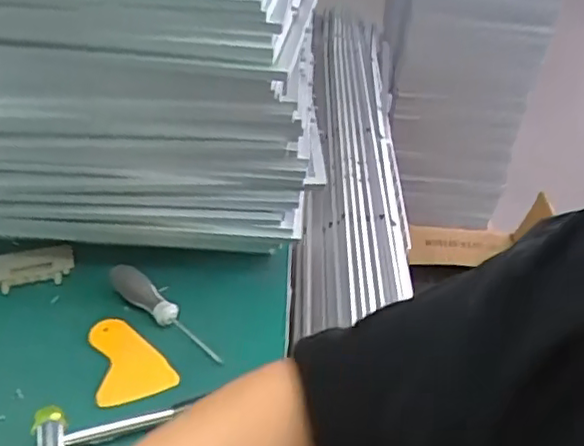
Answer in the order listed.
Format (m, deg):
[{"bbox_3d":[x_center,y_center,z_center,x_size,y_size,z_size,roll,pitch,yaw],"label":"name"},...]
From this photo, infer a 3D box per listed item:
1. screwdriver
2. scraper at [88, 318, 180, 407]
[{"bbox_3d":[-0.126,0.086,0.635,0.157,0.027,0.025,29,45,28],"label":"screwdriver"},{"bbox_3d":[-0.155,0.126,0.601,0.070,0.010,0.097,-15,42,-21],"label":"scraper"}]

